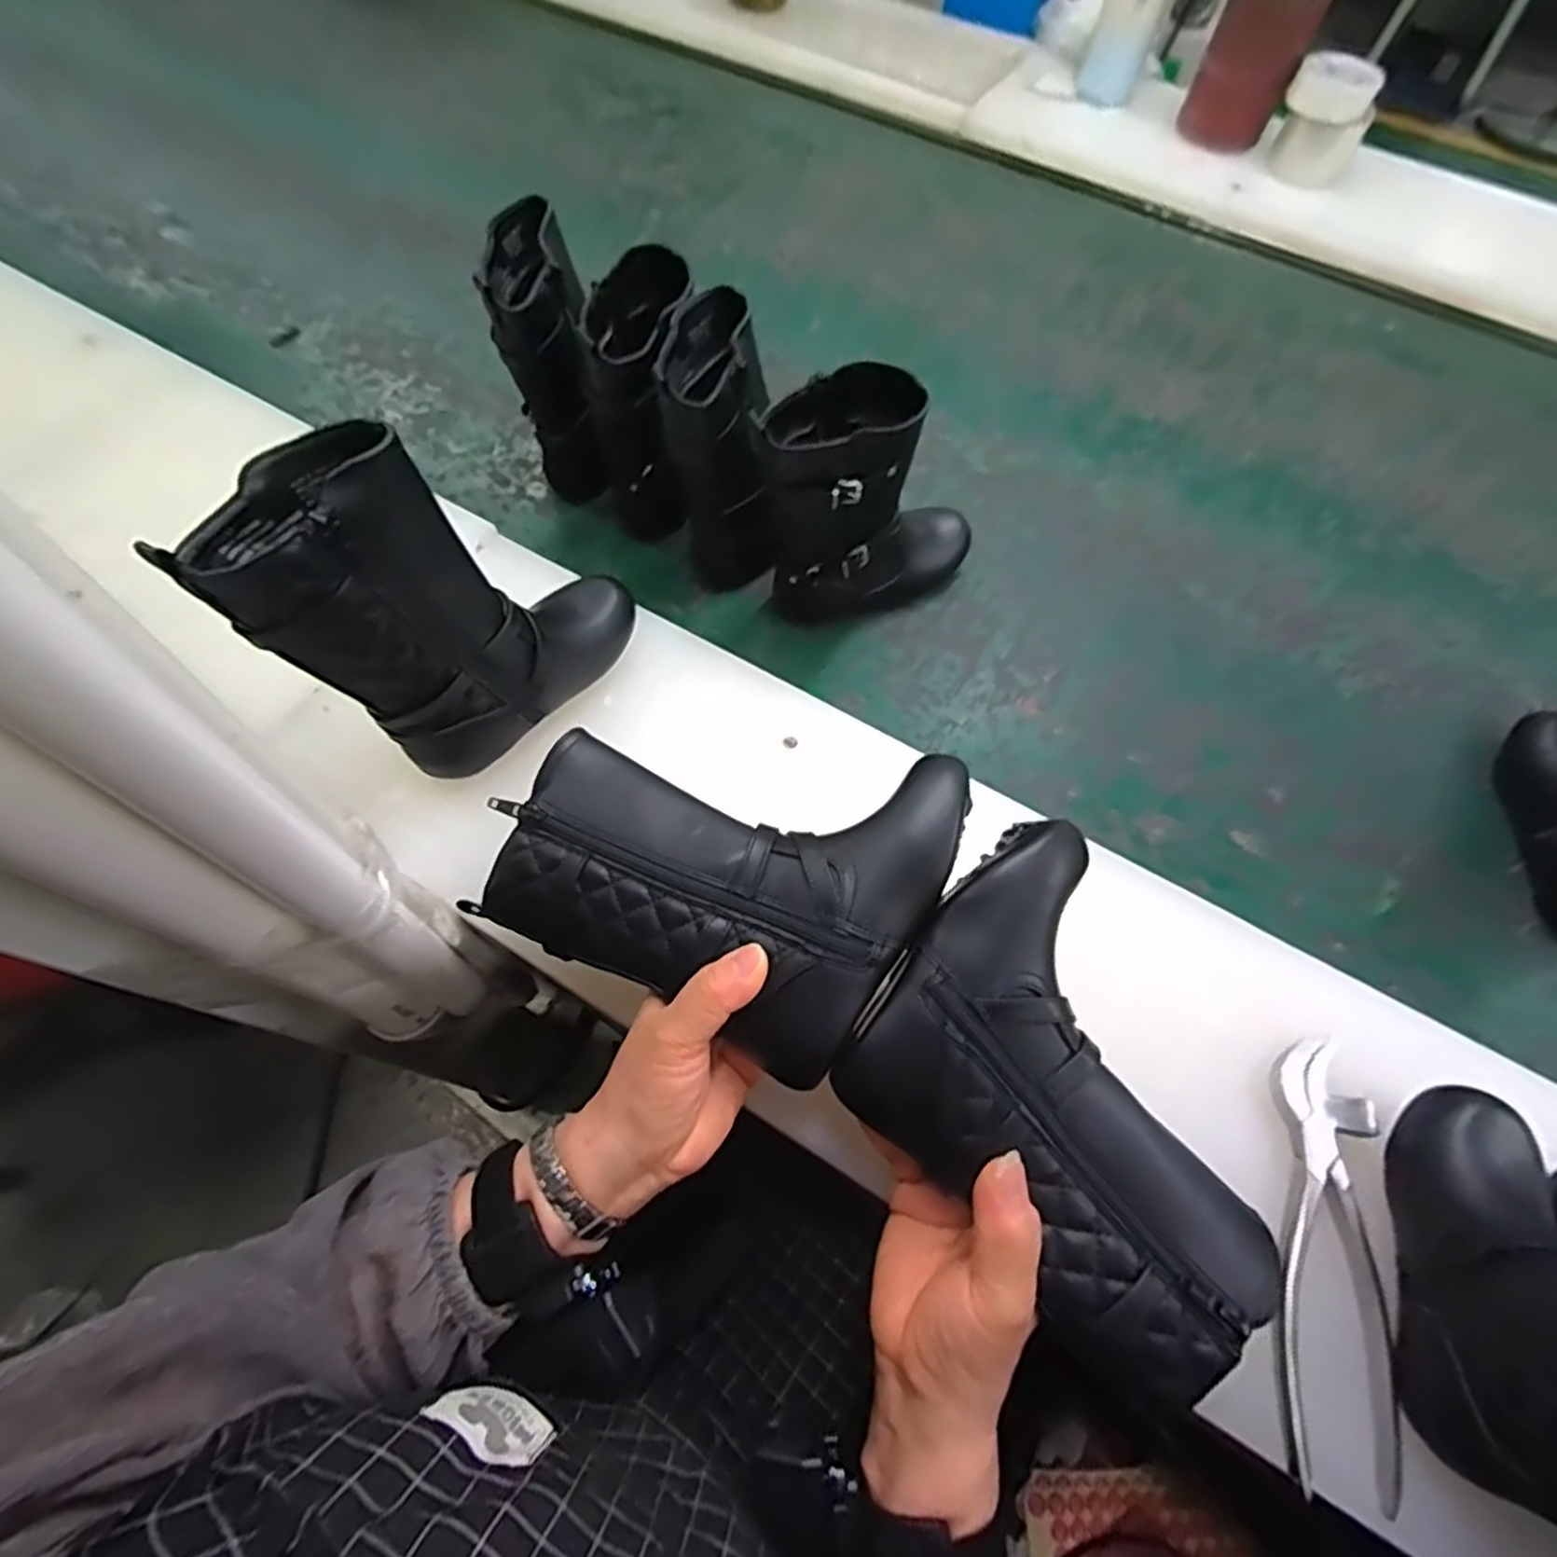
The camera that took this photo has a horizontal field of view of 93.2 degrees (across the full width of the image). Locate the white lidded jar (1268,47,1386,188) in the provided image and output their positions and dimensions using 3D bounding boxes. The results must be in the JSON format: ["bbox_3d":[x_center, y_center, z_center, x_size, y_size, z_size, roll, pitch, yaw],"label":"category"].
[{"bbox_3d":[0.630,-0.762,0.855,0.097,0.092,0.084,30,66,12],"label":"white lidded jar"}]

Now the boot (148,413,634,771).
[{"bbox_3d":[-0.169,-0.098,0.393,0.191,0.180,0.075,-40,71,-20],"label":"boot"}]

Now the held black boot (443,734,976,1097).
[{"bbox_3d":[-0.026,0.038,0.362,0.194,0.068,0.149,25,64,10],"label":"held black boot"}]

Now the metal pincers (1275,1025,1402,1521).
[{"bbox_3d":[0.267,0.223,0.355,0.051,0.011,0.191,15,63,5],"label":"metal pincers"}]

